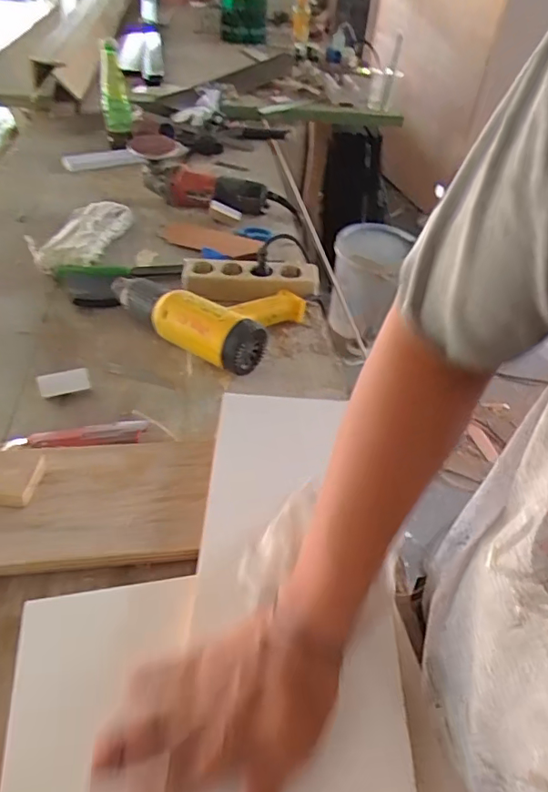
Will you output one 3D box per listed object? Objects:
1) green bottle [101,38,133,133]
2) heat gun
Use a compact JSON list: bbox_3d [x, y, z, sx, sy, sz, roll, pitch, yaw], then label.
[{"bbox_3d":[-0.364,-0.683,1.220,0.064,0.261,0.070,-5,78,-12],"label":"green bottle"},{"bbox_3d":[-0.100,-0.130,0.743,0.241,0.071,0.179,25,46,19],"label":"heat gun"}]

